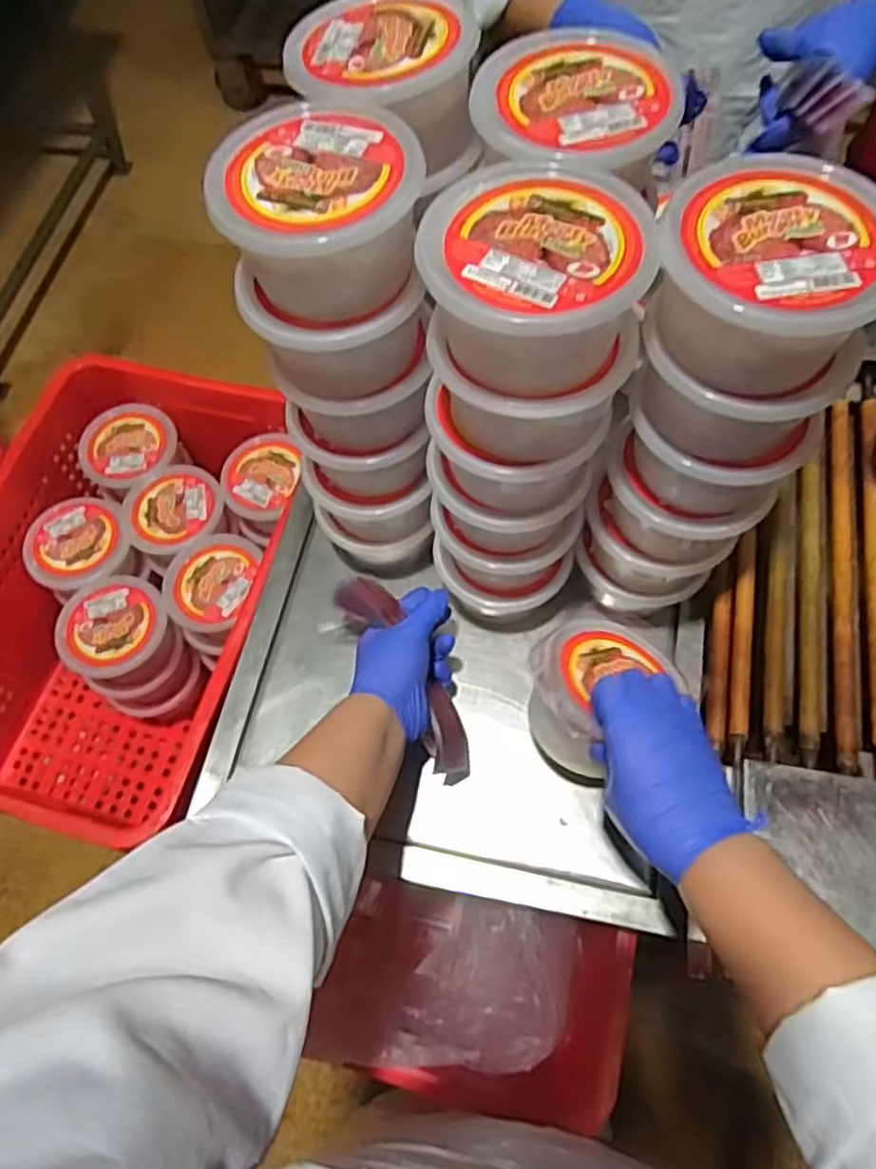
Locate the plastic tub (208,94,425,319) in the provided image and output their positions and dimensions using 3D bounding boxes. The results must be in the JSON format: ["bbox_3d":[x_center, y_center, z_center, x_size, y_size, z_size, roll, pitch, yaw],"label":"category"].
[{"bbox_3d":[-0.067,-0.216,0.430,0.111,0.056,0.109,-1,65,2],"label":"plastic tub"}]

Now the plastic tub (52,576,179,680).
[{"bbox_3d":[-0.366,0.049,0.841,0.122,0.055,0.114,-1,65,2],"label":"plastic tub"}]

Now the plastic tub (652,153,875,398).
[{"bbox_3d":[0.172,-0.160,0.391,0.116,0.060,0.109,9,66,7],"label":"plastic tub"}]

